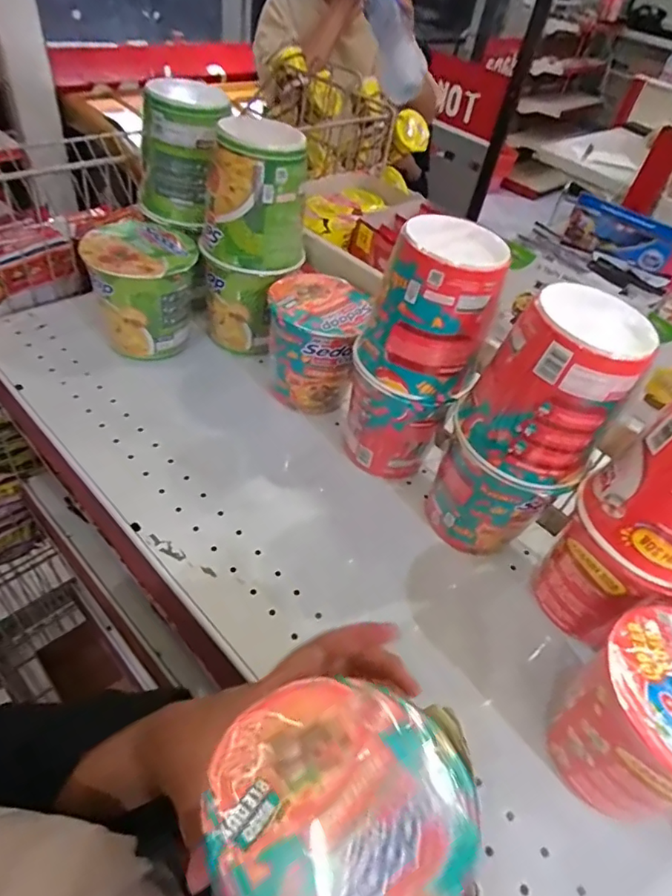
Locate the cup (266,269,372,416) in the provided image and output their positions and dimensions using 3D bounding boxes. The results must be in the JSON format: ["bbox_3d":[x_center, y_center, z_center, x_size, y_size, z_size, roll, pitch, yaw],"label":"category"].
[{"bbox_3d":[-0.018,-0.108,0.535,0.089,0.113,0.101,10,46,-2],"label":"cup"}]

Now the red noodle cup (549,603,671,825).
[{"bbox_3d":[0.195,0.169,0.323,0.097,0.107,0.100,5,46,-6],"label":"red noodle cup"}]

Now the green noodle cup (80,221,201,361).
[{"bbox_3d":[-0.192,-0.165,0.542,0.096,0.112,0.104,-3,48,-13],"label":"green noodle cup"}]

